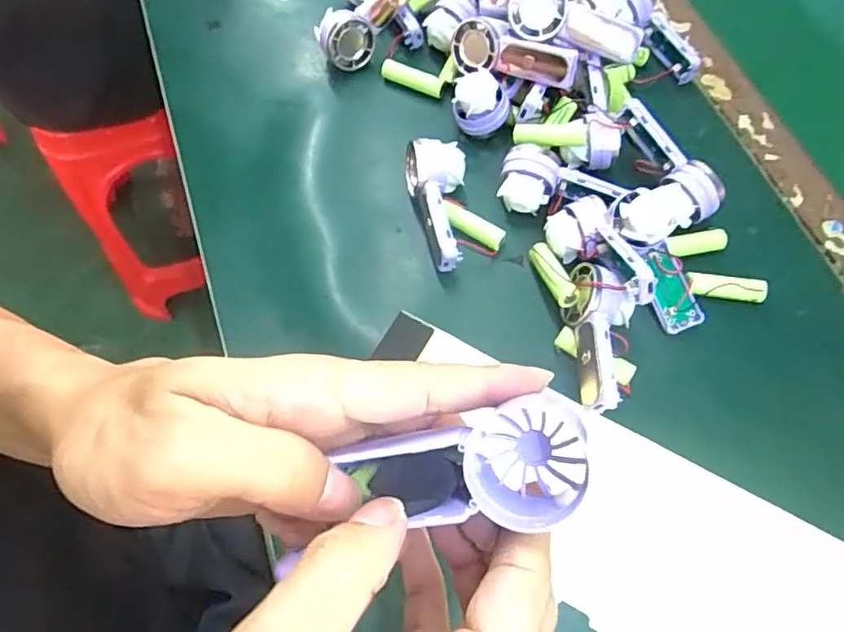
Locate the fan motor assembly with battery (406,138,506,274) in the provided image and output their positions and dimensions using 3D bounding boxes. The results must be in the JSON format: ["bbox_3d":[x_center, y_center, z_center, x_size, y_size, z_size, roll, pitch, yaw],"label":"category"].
[{"bbox_3d":[0.020,-0.076,0.403,0.048,0.033,0.089,-16,66,-8],"label":"fan motor assembly with battery"}]

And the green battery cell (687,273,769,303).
[{"bbox_3d":[0.196,-0.018,0.388,0.050,0.015,0.014,9,65,2],"label":"green battery cell"}]

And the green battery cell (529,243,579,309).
[{"bbox_3d":[0.084,-0.028,0.381,0.014,0.013,0.050,-16,52,-8],"label":"green battery cell"}]

